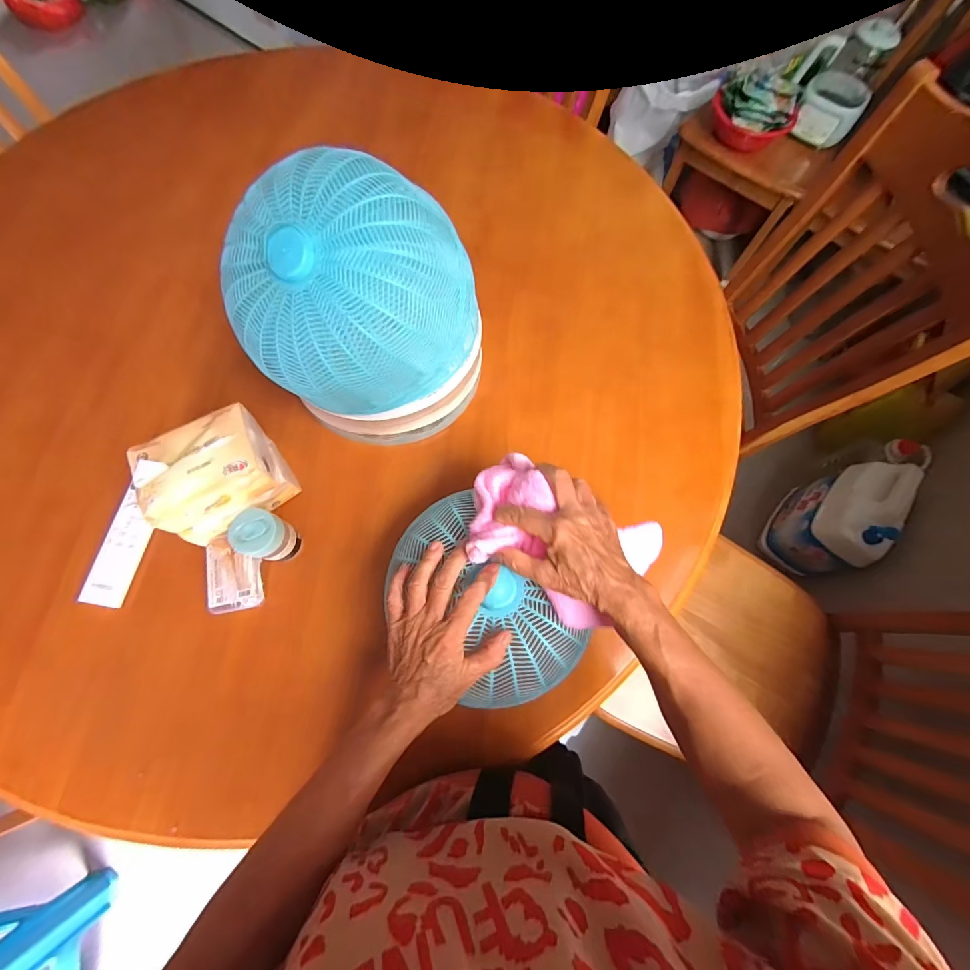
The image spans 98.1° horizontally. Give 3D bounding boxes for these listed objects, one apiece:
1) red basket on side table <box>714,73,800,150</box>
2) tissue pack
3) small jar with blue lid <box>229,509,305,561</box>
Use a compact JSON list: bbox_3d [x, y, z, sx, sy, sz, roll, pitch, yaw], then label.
[{"bbox_3d":[0.740,-1.029,1.157,0.223,0.095,0.173,35,75,9],"label":"red basket on side table"},{"bbox_3d":[-0.300,-0.008,0.475,0.133,0.097,0.103,-32,76,-11],"label":"tissue pack"},{"bbox_3d":[-0.236,0.059,0.463,0.042,0.083,0.046,0,71,-1],"label":"small jar with blue lid"}]

